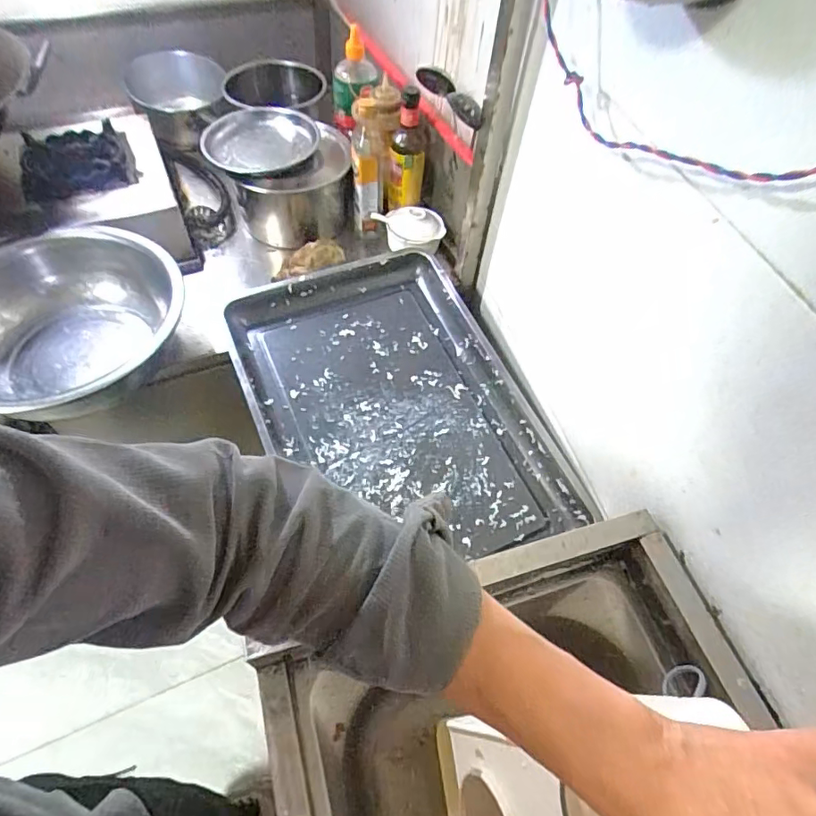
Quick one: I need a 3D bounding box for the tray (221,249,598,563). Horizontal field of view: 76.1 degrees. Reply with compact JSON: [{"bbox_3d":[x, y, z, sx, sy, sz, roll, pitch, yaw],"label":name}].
[{"bbox_3d":[-0.027,-0.006,0.819,0.396,0.067,0.528,-17,59,-15],"label":"tray"}]

